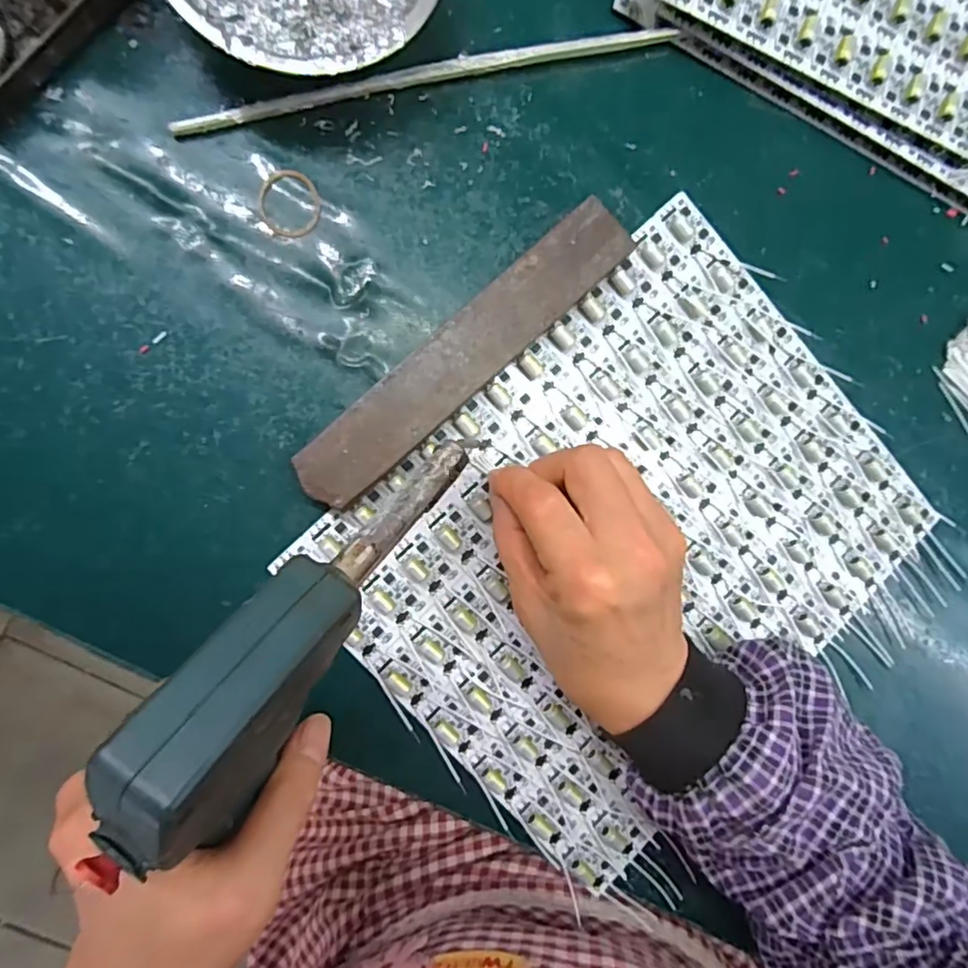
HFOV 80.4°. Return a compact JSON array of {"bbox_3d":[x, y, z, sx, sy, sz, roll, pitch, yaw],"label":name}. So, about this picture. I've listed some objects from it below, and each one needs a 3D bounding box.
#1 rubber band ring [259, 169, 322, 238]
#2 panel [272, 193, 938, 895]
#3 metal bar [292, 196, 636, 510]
[{"bbox_3d":[-0.093,-0.135,0.275,0.028,0.004,0.033,3,91,-10],"label":"rubber band ring"},{"bbox_3d":[0.085,0.029,0.303,0.286,0.009,0.234,-43,97,-6],"label":"panel"},{"bbox_3d":[-0.008,-0.064,0.282,0.196,0.016,0.033,-43,97,-6],"label":"metal bar"}]

